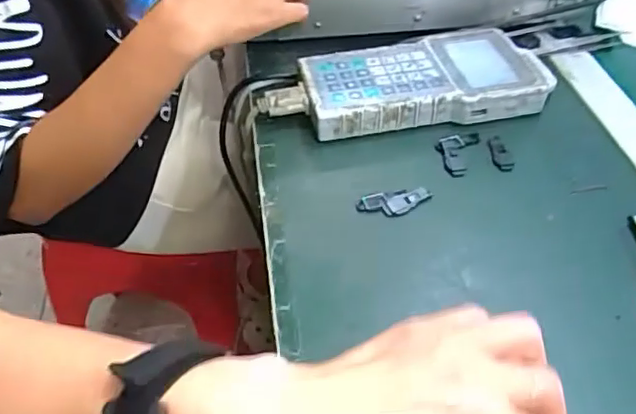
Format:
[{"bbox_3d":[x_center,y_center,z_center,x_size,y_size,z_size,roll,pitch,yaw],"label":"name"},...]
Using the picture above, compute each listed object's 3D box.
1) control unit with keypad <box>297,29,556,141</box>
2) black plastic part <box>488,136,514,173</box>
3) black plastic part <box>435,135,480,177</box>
[{"bbox_3d":[0.100,-0.117,0.550,0.224,0.030,0.106,-8,46,-6],"label":"control unit with keypad"},{"bbox_3d":[0.151,-0.045,0.495,0.016,0.004,0.041,-3,45,-1],"label":"black plastic part"},{"bbox_3d":[0.113,-0.046,0.499,0.031,0.004,0.056,18,49,18],"label":"black plastic part"}]

